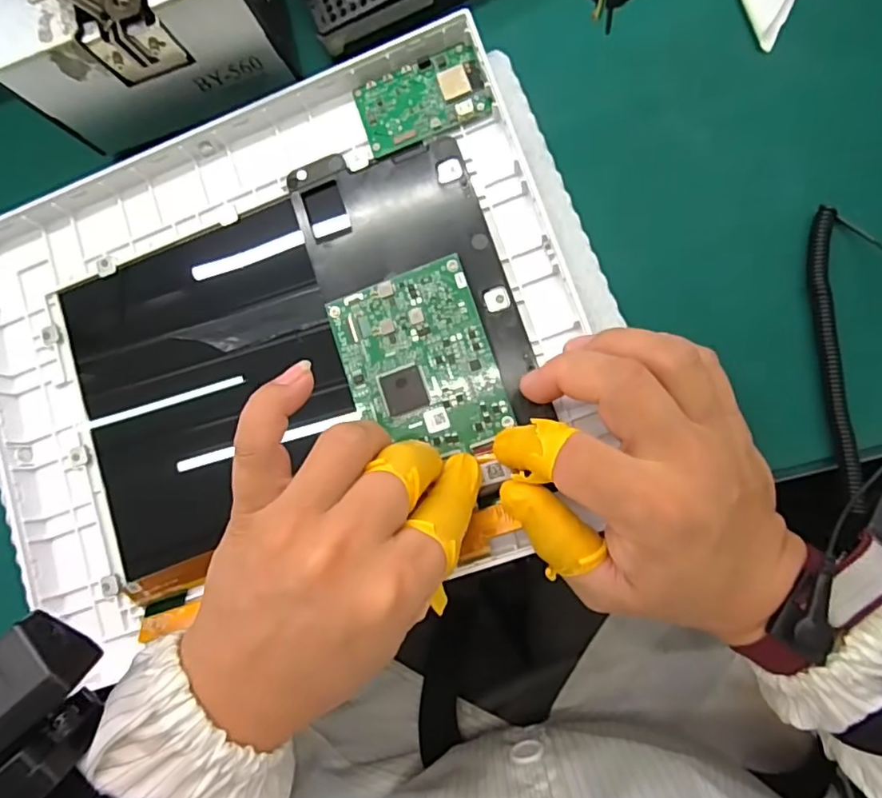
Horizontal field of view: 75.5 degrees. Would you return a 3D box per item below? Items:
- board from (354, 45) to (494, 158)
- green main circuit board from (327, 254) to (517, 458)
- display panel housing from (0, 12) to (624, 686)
[{"bbox_3d":[-0.009,-0.150,0.285,0.064,0.006,0.038,-19,81,7],"label":"board"},{"bbox_3d":[-0.010,-0.016,0.269,0.068,0.004,0.087,-19,84,6],"label":"green main circuit board"},{"bbox_3d":[-0.081,-0.026,0.289,0.319,0.022,0.241,-19,84,6],"label":"display panel housing"}]

